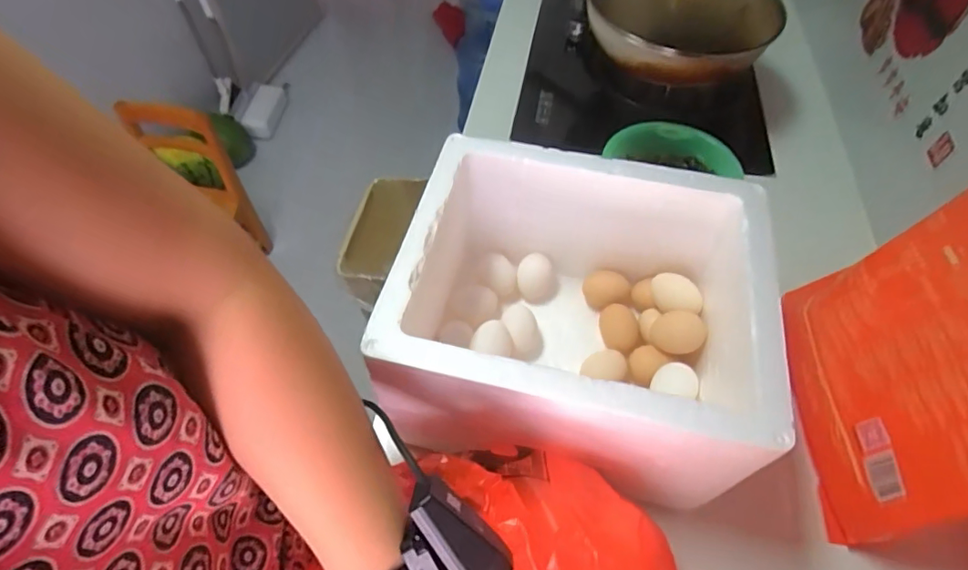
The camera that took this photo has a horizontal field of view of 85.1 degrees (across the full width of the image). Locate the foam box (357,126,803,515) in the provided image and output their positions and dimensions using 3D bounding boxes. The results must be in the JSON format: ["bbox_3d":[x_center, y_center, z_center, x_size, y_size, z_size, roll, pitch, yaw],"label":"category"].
[{"bbox_3d":[0.085,0.028,0.515,0.307,0.168,0.272,12,55,8],"label":"foam box"}]

